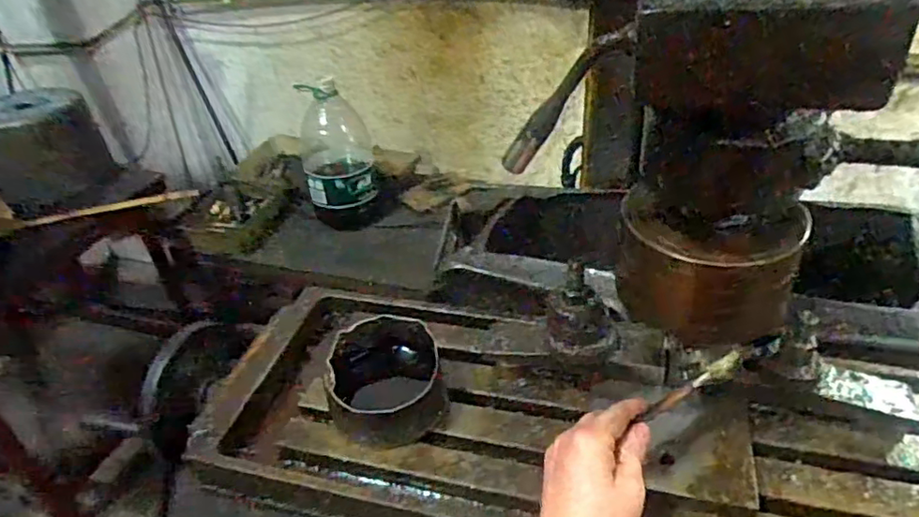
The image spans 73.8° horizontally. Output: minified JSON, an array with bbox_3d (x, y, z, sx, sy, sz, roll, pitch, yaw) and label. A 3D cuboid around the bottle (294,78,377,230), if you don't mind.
[{"bbox_3d":[-0.305,-0.265,1.532,0.175,0.343,0.149,-13,38,-11],"label":"bottle"}]

